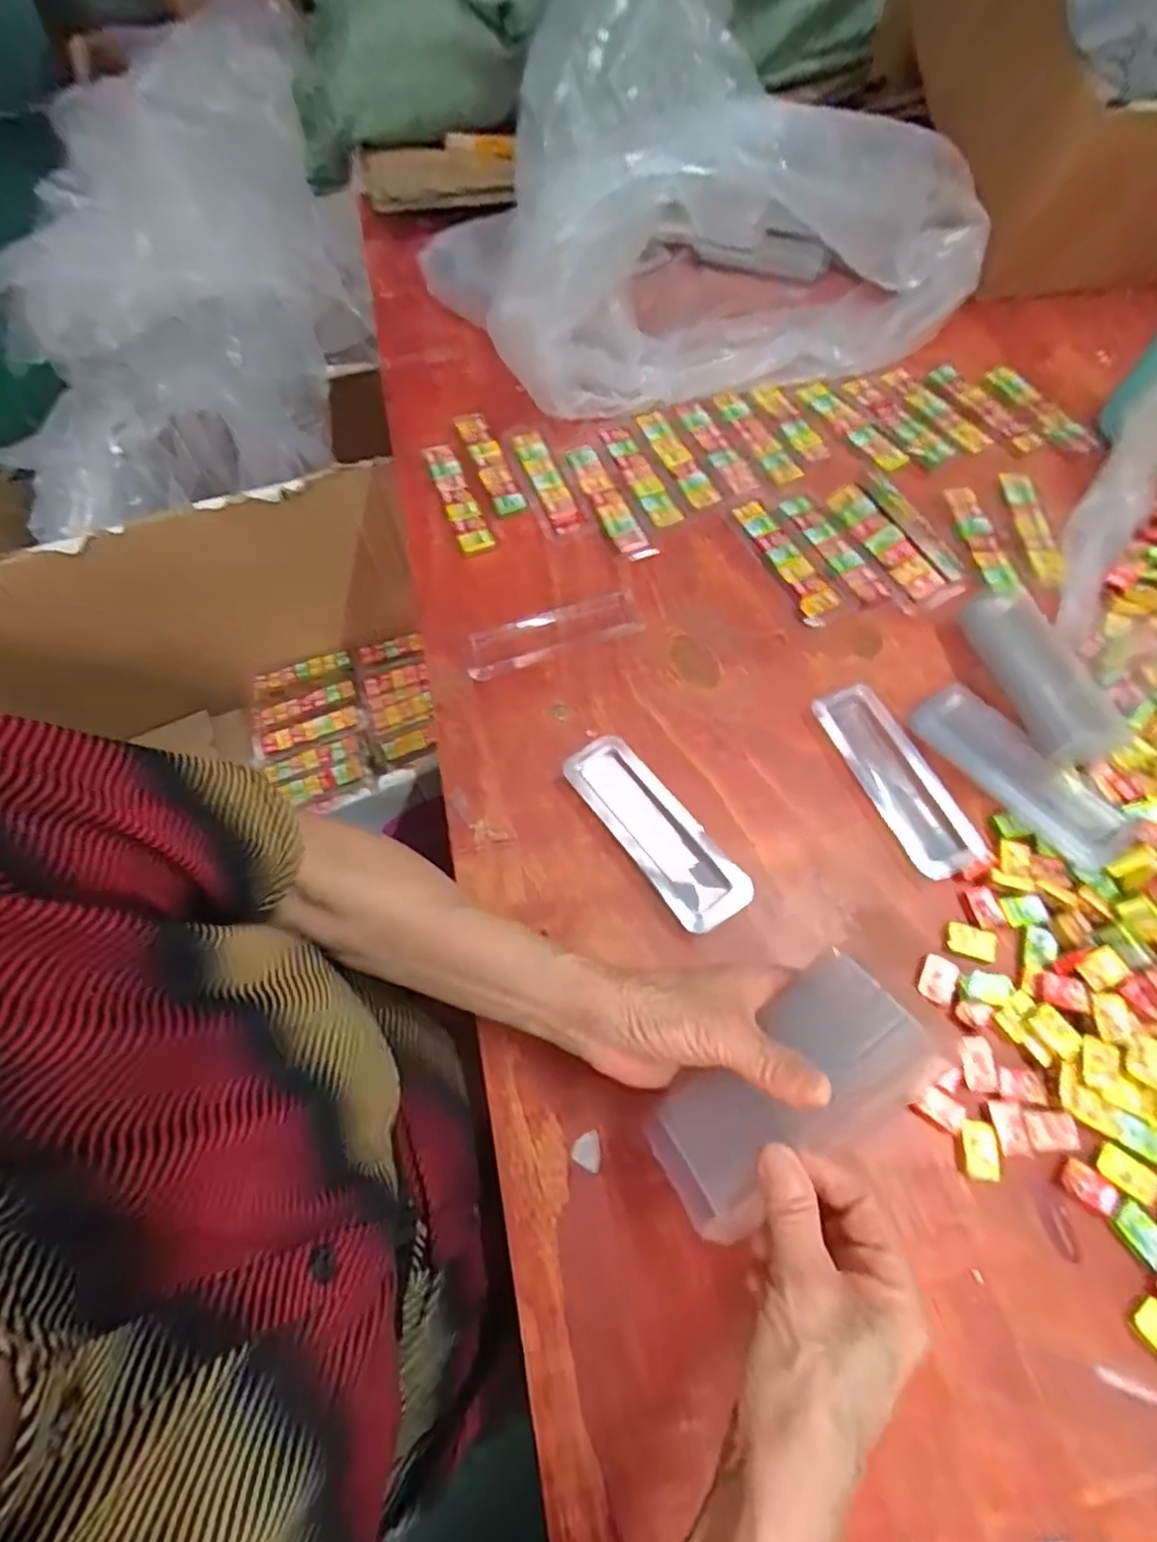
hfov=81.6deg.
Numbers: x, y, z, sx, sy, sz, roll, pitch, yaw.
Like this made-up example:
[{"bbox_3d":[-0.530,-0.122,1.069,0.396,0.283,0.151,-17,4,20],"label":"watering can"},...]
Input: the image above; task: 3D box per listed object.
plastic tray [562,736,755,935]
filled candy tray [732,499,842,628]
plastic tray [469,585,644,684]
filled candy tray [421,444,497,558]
[{"bbox_3d":[0.049,0.037,0.430,0.049,0.012,0.141,-34,68,-12],"label":"plastic tray"},{"bbox_3d":[0.163,-0.166,0.525,0.032,0.009,0.121,-23,66,-7],"label":"filled candy tray"},{"bbox_3d":[-0.017,-0.103,0.500,0.132,0.006,0.038,-18,65,-5],"label":"plastic tray"},{"bbox_3d":[-0.101,-0.229,0.561,0.029,0.013,0.122,-21,65,-7],"label":"filled candy tray"}]

